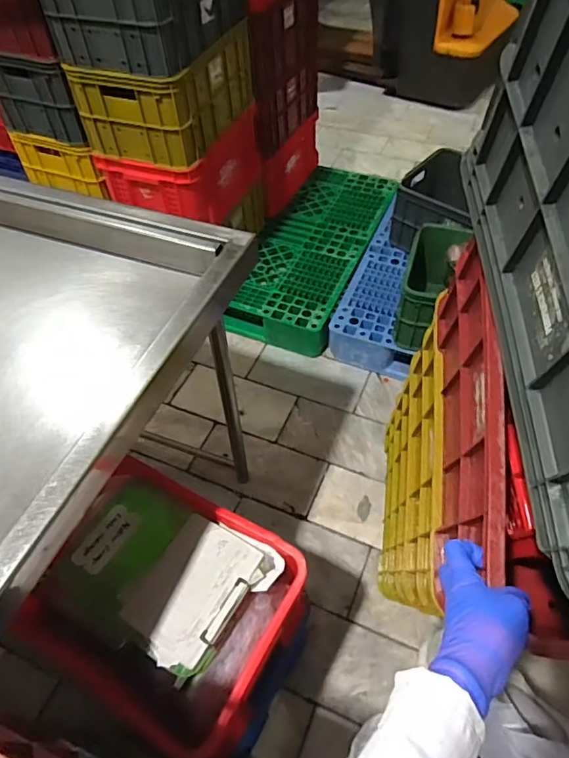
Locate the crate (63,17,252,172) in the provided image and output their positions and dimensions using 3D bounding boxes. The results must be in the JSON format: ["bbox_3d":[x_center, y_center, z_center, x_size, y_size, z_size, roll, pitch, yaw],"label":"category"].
[{"bbox_3d":[-0.343,-0.890,1.530,0.324,0.237,0.485,16,55,14],"label":"crate"}]

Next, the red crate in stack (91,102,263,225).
[{"bbox_3d":[-0.341,-0.725,1.729,0.351,0.262,0.513,16,55,14],"label":"red crate in stack"}]

